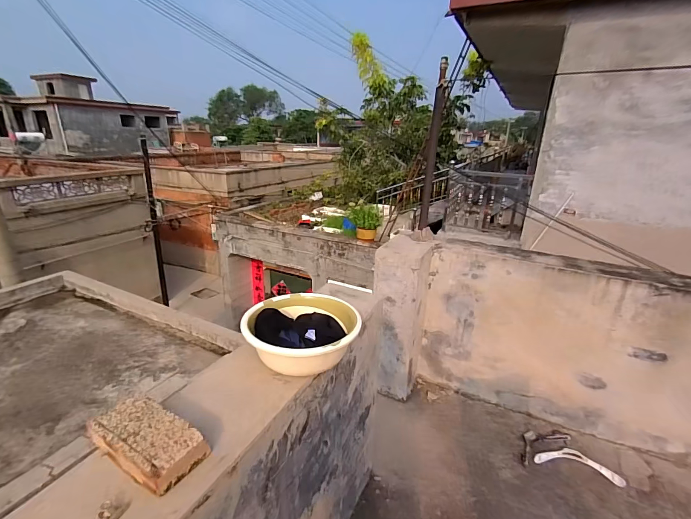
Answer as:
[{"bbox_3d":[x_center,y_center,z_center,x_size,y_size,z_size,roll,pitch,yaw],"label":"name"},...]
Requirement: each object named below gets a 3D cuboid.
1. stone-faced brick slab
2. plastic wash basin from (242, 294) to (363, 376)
[{"bbox_3d":[-0.393,0.356,0.675,0.235,0.047,0.118,12,23,27],"label":"stone-faced brick slab"},{"bbox_3d":[-0.122,0.188,0.954,0.300,0.096,0.266,-1,21,-5],"label":"plastic wash basin"}]

